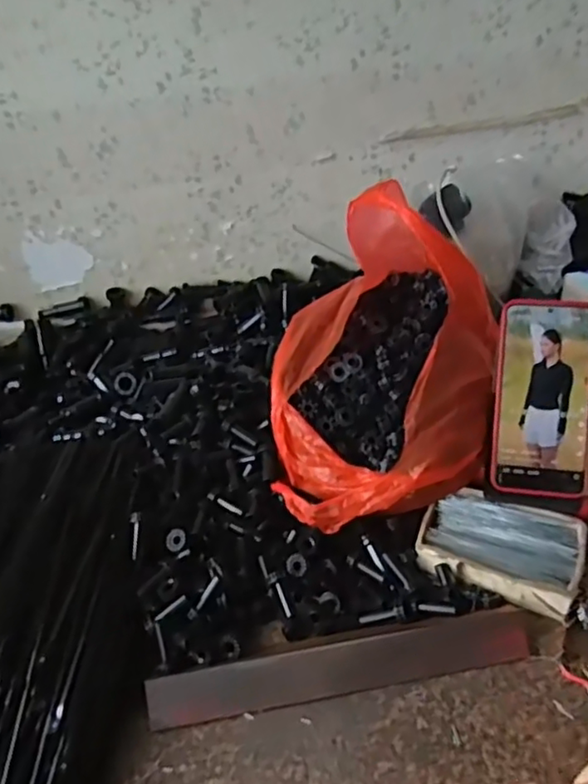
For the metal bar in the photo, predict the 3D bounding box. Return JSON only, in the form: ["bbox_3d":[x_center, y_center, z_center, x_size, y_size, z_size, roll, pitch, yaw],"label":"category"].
[{"bbox_3d":[0.037,0.208,0.467,0.286,0.008,0.040,-9,70,-5],"label":"metal bar"}]

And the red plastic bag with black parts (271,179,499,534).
[{"bbox_3d":[0.081,-0.043,0.571,0.215,0.188,0.263,-7,34,2],"label":"red plastic bag with black parts"}]

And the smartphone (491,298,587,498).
[{"bbox_3d":[0.213,0.004,0.527,0.079,0.163,0.012,4,-2,12],"label":"smartphone"}]

